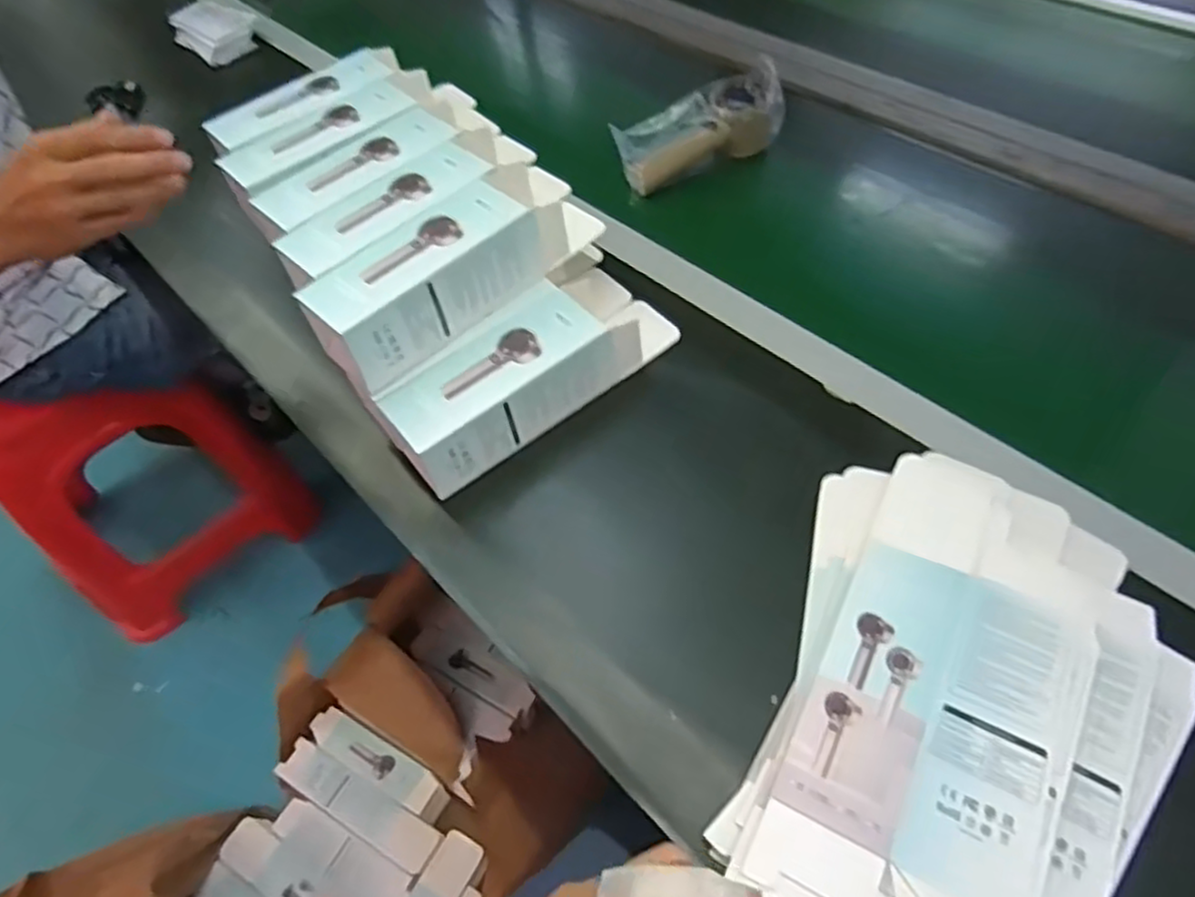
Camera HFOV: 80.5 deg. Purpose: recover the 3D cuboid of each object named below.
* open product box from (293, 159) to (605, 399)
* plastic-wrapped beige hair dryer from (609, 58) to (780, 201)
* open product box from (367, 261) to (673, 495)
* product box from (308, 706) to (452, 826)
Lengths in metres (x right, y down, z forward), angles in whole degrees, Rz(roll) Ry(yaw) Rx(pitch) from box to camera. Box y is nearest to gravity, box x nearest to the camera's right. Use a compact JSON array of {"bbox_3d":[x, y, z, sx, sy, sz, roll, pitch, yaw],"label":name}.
[{"bbox_3d":[-0.104,-0.129,0.513,0.077,0.069,0.227,33,61,25],"label":"open product box"},{"bbox_3d":[0.099,-0.321,0.703,0.162,0.073,0.092,-13,53,-6],"label":"plastic-wrapped beige hair dryer"},{"bbox_3d":[-0.042,-0.064,0.532,0.248,0.061,0.078,-37,59,-22],"label":"open product box"},{"bbox_3d":[-0.324,0.464,1.044,0.253,0.033,0.057,24,58,21],"label":"product box"}]

